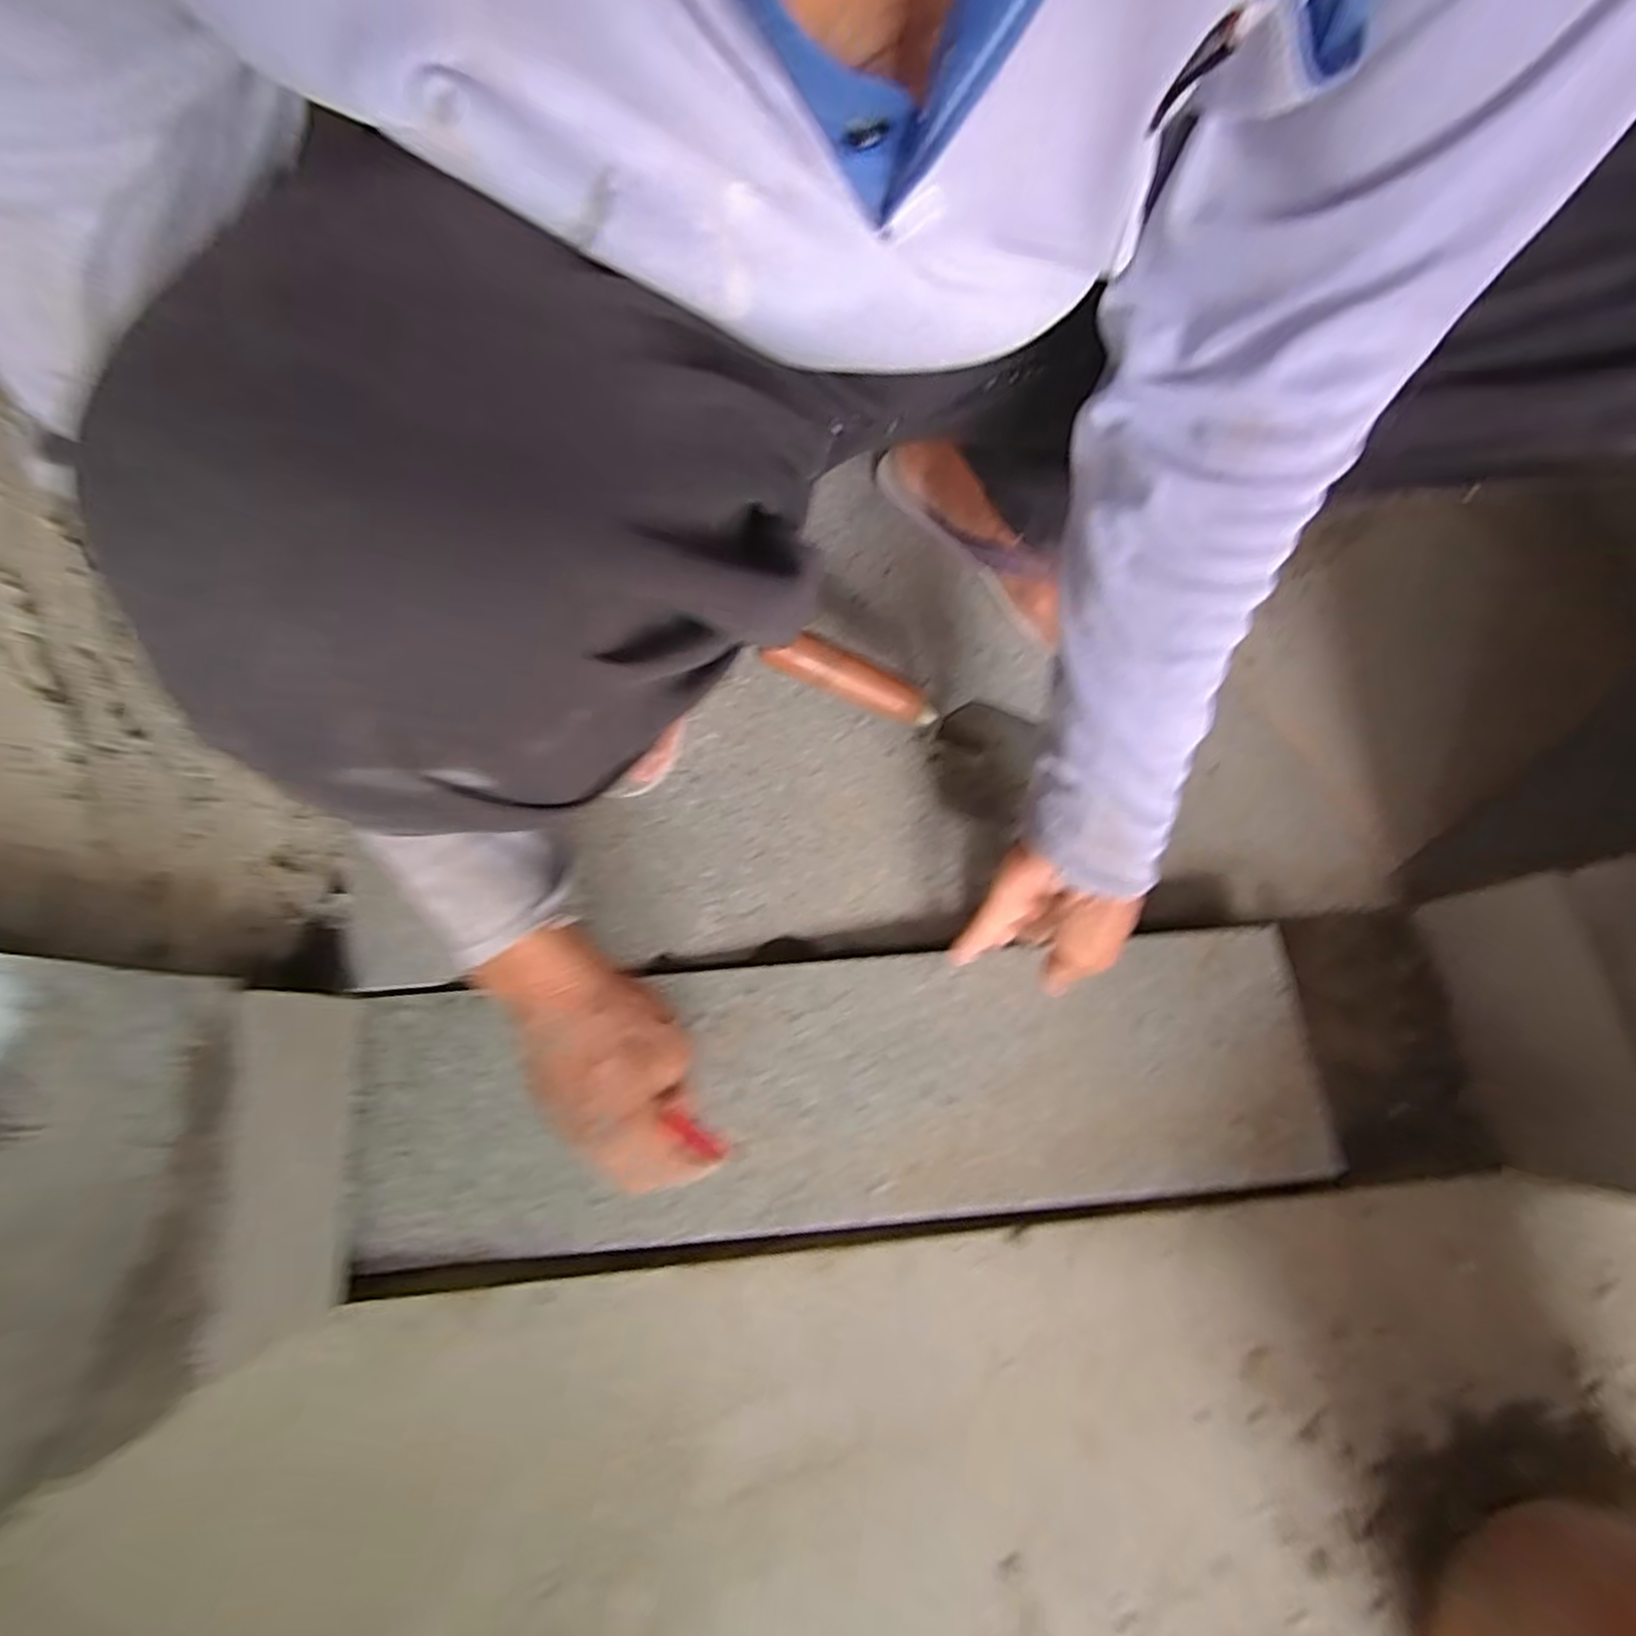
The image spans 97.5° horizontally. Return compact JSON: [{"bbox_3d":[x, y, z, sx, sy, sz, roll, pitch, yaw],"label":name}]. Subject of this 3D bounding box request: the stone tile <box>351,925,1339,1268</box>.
[{"bbox_3d":[0.016,0.169,0.441,0.569,0.015,0.159,-5,72,-2],"label":"stone tile"}]

